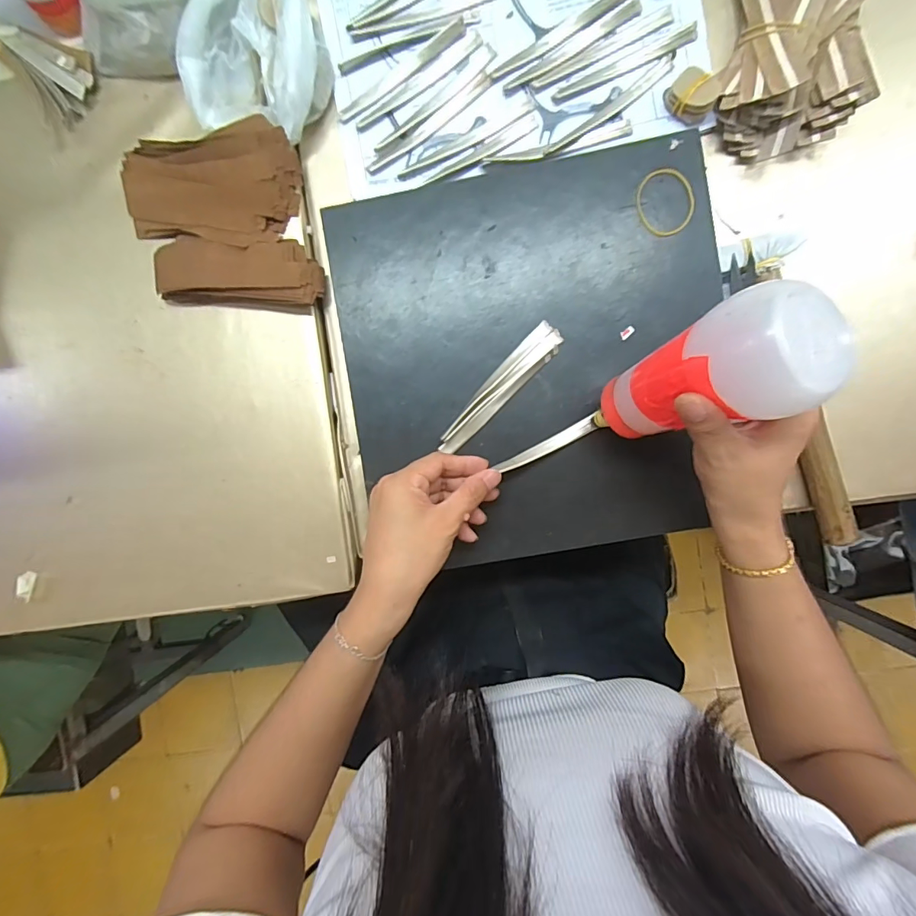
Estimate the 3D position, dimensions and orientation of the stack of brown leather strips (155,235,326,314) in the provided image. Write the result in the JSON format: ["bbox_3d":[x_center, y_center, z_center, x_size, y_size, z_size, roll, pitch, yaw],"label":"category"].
[{"bbox_3d":[-0.180,-0.152,0.374,0.133,0.024,0.054,1,92,2],"label":"stack of brown leather strips"}]

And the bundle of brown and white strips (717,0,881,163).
[{"bbox_3d":[0.258,-0.306,0.341,0.095,0.046,0.147,11,93,2],"label":"bundle of brown and white strips"}]

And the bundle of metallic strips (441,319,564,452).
[{"bbox_3d":[0.031,-0.055,0.360,0.126,0.007,0.027,-44,90,3],"label":"bundle of metallic strips"}]

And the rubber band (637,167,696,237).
[{"bbox_3d":[0.161,-0.198,0.351,0.043,0.004,0.051,-17,91,3],"label":"rubber band"}]

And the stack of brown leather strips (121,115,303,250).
[{"bbox_3d":[-0.202,-0.223,0.369,0.132,0.030,0.092,11,93,2],"label":"stack of brown leather strips"}]

